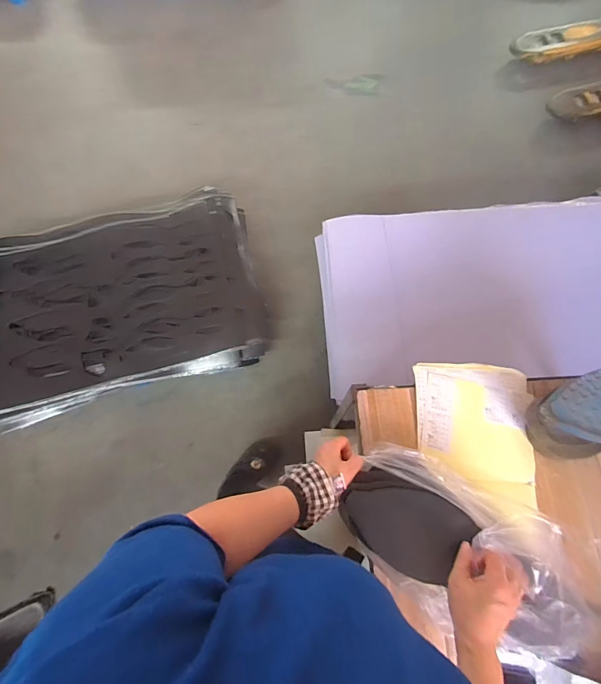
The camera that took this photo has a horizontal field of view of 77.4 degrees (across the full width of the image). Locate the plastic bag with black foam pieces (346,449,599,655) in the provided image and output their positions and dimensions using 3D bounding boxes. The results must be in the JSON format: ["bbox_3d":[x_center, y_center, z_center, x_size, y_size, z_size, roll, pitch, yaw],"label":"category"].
[{"bbox_3d":[0.235,0.298,0.541,0.313,0.121,0.200,27,74,7],"label":"plastic bag with black foam pieces"}]

